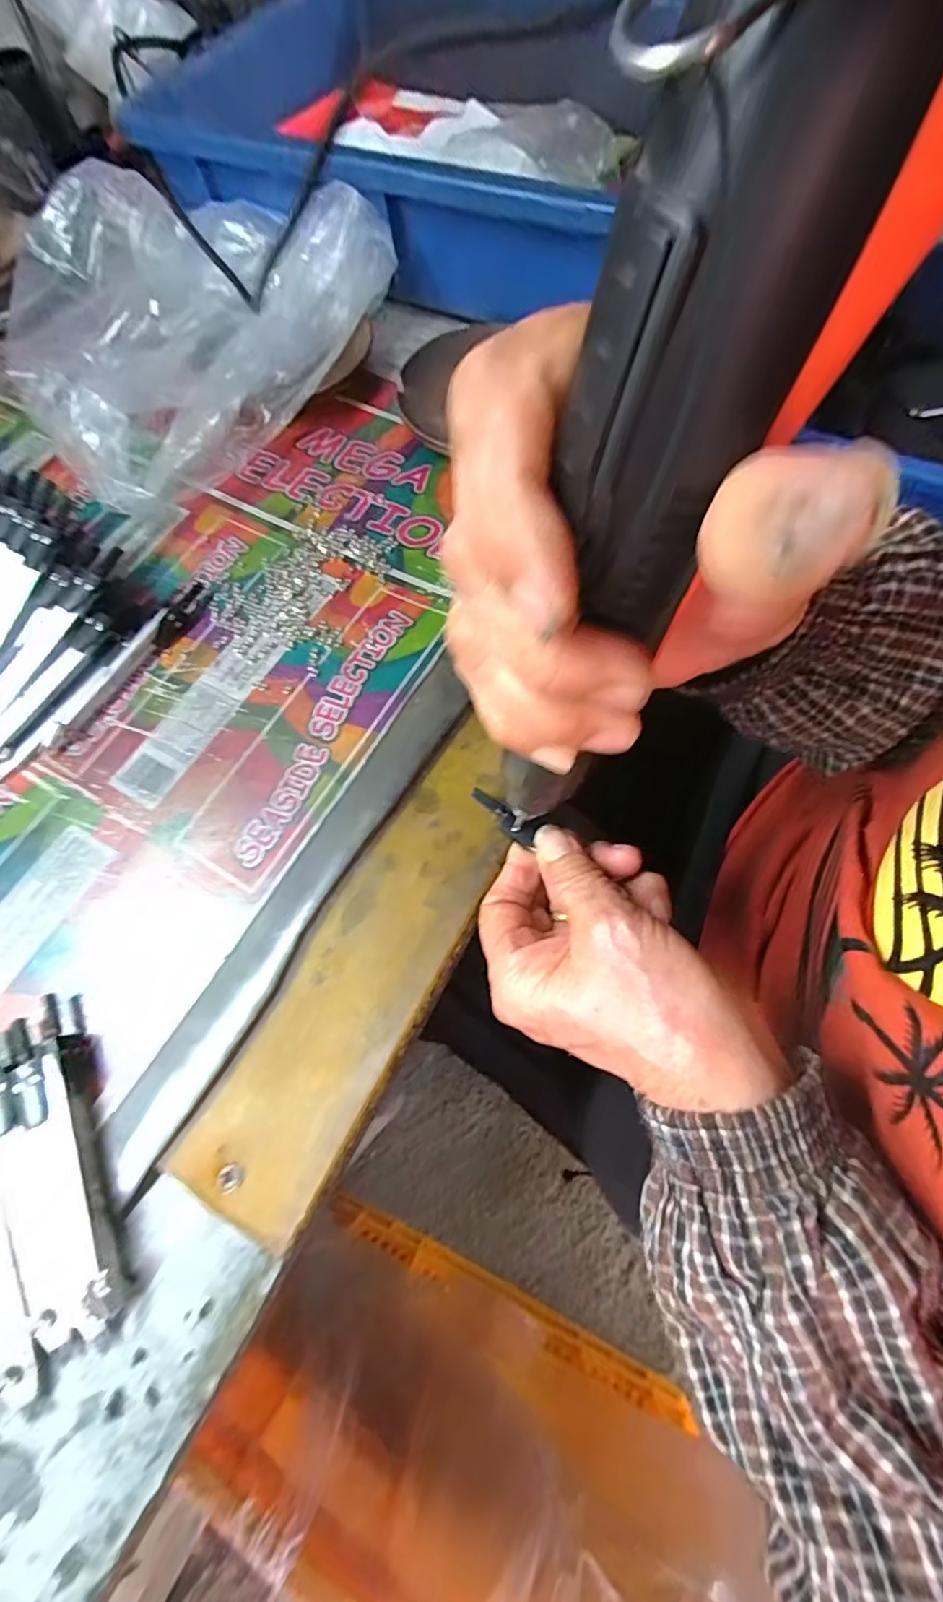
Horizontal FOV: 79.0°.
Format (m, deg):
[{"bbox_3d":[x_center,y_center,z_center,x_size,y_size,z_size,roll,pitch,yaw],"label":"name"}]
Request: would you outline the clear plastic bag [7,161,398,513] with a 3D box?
[{"bbox_3d":[-0.199,-0.317,0.367,0.224,0.061,0.259,-42,72,-13],"label":"clear plastic bag"}]

